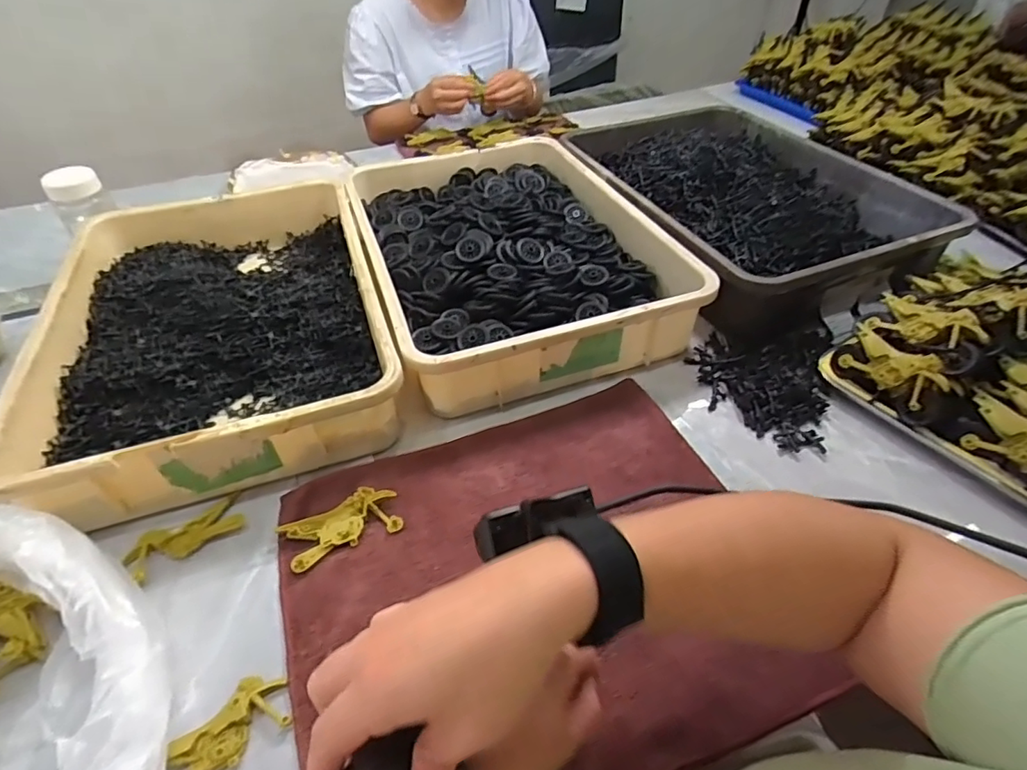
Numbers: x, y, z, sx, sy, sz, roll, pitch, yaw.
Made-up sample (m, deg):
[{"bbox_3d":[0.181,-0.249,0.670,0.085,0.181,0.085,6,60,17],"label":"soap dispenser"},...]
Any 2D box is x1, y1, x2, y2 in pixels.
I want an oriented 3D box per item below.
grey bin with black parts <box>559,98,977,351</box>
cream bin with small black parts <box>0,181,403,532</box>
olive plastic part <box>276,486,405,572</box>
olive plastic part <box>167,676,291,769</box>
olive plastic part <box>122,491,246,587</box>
[{"bbox_3d":[0.337,-0.278,0.817,0.383,0.093,0.497,-14,45,-11],"label":"grey bin with black parts"},{"bbox_3d":[-0.346,-0.085,0.665,0.347,0.091,0.503,-15,45,-12],"label":"cream bin with small black parts"},{"bbox_3d":[-0.156,0.127,0.498,0.102,0.008,0.051,-21,46,-17],"label":"olive plastic part"},{"bbox_3d":[-0.202,0.243,0.388,0.084,0.014,0.042,-32,51,-27],"label":"olive plastic part"},{"bbox_3d":[-0.295,0.135,0.496,0.095,0.011,0.043,-30,50,-25],"label":"olive plastic part"}]

